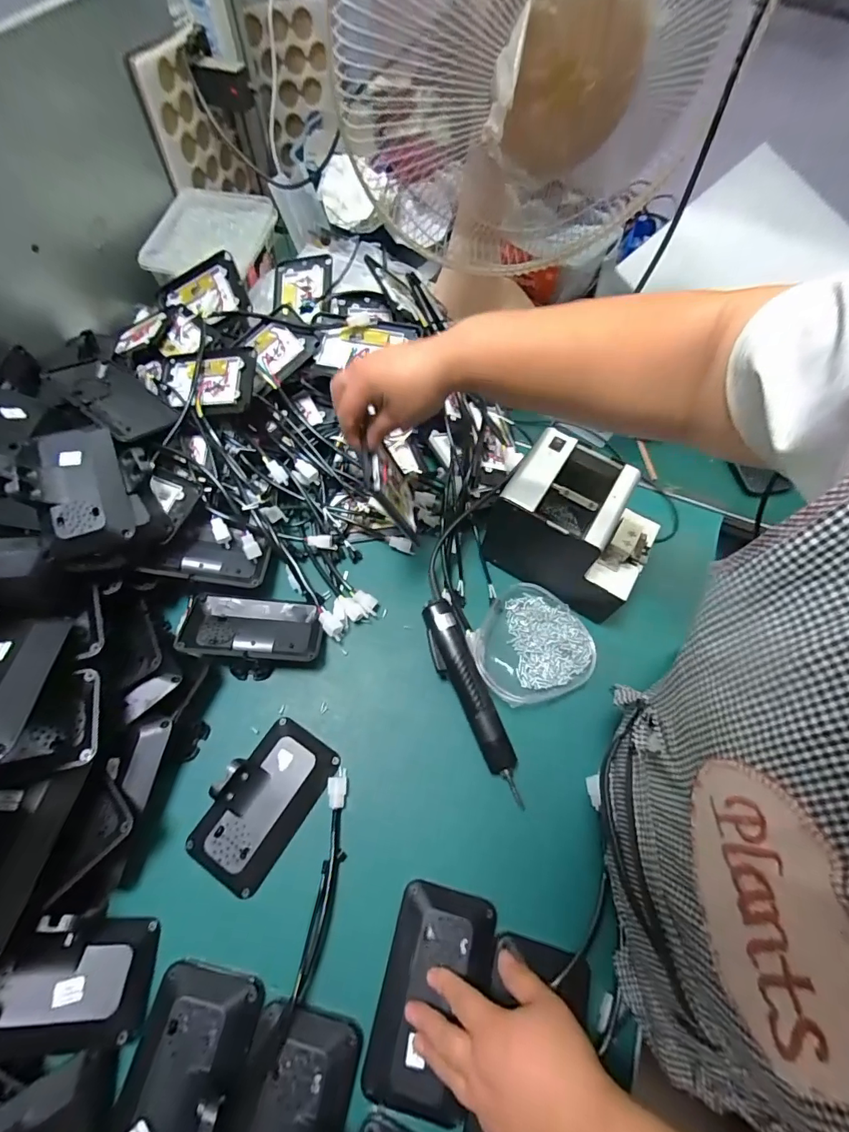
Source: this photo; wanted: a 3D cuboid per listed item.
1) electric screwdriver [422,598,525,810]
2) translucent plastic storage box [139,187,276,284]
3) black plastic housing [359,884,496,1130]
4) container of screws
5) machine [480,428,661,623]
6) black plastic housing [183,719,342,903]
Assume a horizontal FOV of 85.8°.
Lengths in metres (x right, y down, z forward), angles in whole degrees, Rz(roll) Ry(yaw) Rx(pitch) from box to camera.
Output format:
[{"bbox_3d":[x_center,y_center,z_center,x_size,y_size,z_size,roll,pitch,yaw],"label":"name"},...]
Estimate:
[{"bbox_3d":[0.051,0.150,0.525,0.047,0.055,0.225,-18,67,-10],"label":"electric screwdriver"},{"bbox_3d":[-0.338,-0.523,0.722,0.168,0.032,0.192,11,65,3],"label":"translucent plastic storage box"},{"bbox_3d":[0.007,0.391,0.415,0.090,0.031,0.161,15,65,5],"label":"black plastic housing"},{"bbox_3d":[0.126,0.096,0.562,0.146,0.039,0.137,1,65,-2],"label":"container of screws"},{"bbox_3d":[0.186,-0.050,0.558,0.174,0.135,0.127,31,68,12],"label":"machine"},{"bbox_3d":[-0.166,0.244,0.471,0.091,0.044,0.152,30,68,12],"label":"black plastic housing"}]

